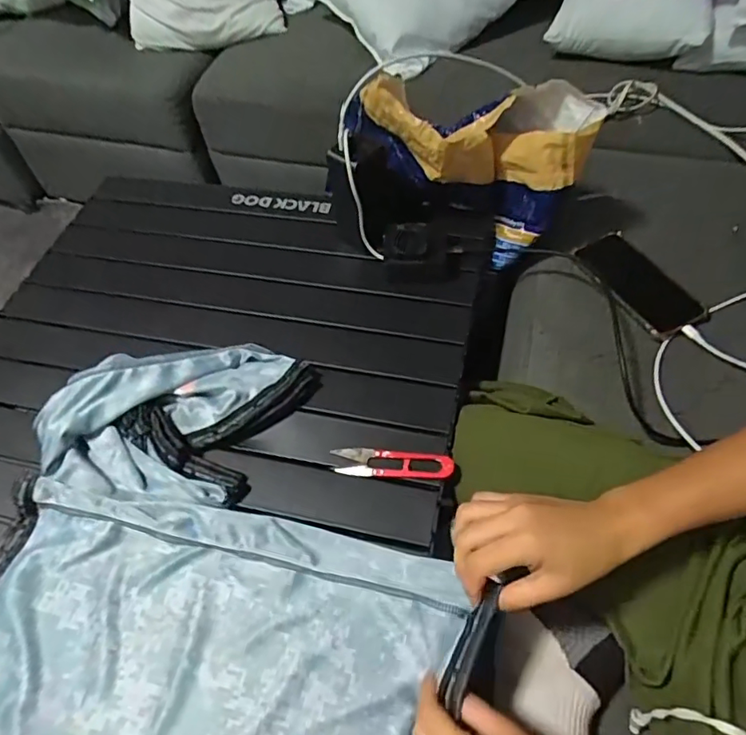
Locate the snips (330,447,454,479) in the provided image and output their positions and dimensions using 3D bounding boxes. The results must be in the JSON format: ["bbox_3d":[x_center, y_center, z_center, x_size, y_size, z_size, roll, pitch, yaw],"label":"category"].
[{"bbox_3d":[0.019,0.095,0.530,0.118,0.013,0.027,6,56,8],"label":"snips"}]

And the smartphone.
[{"bbox_3d":[0.336,-0.108,0.678,0.079,0.014,0.165,-25,58,-13],"label":"smartphone"}]

